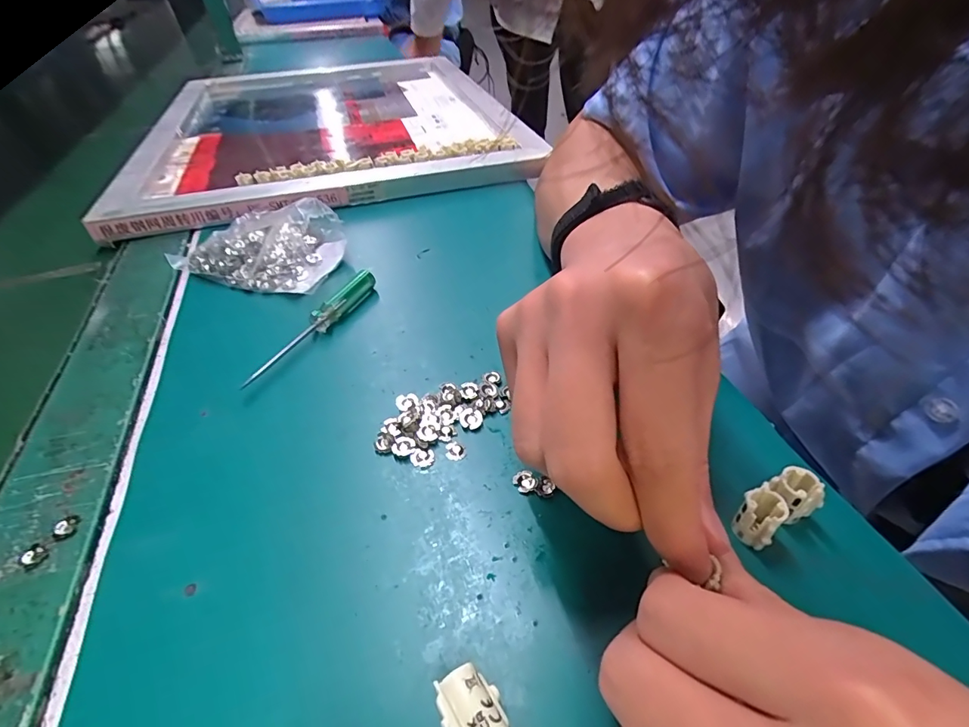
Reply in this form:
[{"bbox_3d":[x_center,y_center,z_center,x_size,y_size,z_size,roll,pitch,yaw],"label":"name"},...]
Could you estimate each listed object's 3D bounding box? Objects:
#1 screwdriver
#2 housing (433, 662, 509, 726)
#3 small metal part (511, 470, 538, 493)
[{"bbox_3d":[-0.106,-0.025,0.291,0.010,0.014,0.112,18,48,22],"label":"screwdriver"},{"bbox_3d":[-0.004,0.110,0.146,0.017,0.014,0.023,-27,48,-25],"label":"housing"},{"bbox_3d":[0.018,0.053,0.213,0.010,0.004,0.011,-2,44,2],"label":"small metal part"}]

